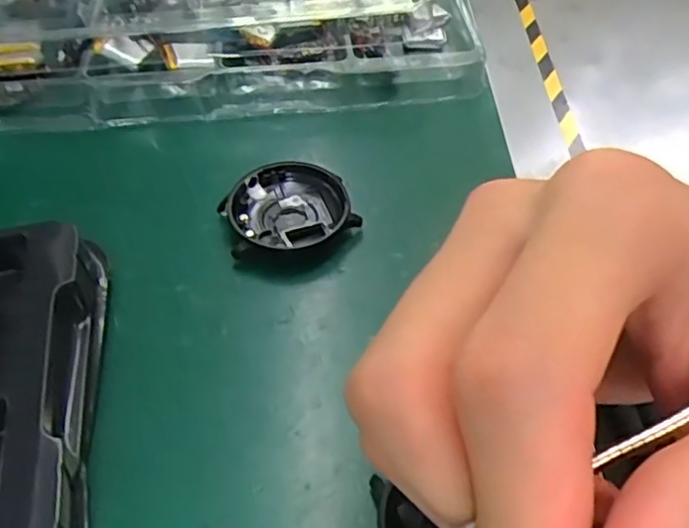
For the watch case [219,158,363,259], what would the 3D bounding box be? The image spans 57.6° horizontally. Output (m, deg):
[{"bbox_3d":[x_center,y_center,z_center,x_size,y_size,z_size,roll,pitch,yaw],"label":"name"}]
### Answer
[{"bbox_3d":[-0.022,-0.021,0.242,0.047,0.013,0.038,-9,52,-7],"label":"watch case"}]

